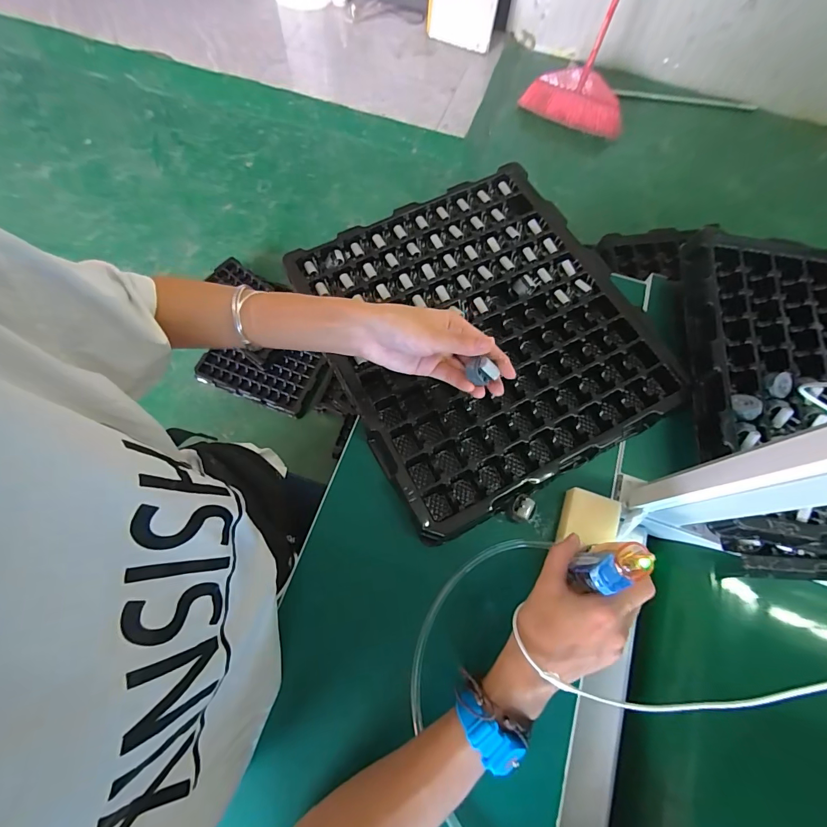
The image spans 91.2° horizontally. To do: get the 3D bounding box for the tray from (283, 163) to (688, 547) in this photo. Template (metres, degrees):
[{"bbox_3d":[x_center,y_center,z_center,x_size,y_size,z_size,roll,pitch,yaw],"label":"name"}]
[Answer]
[{"bbox_3d":[0.081,-0.105,0.492,0.354,0.034,0.385,-25,72,-11],"label":"tray"}]

